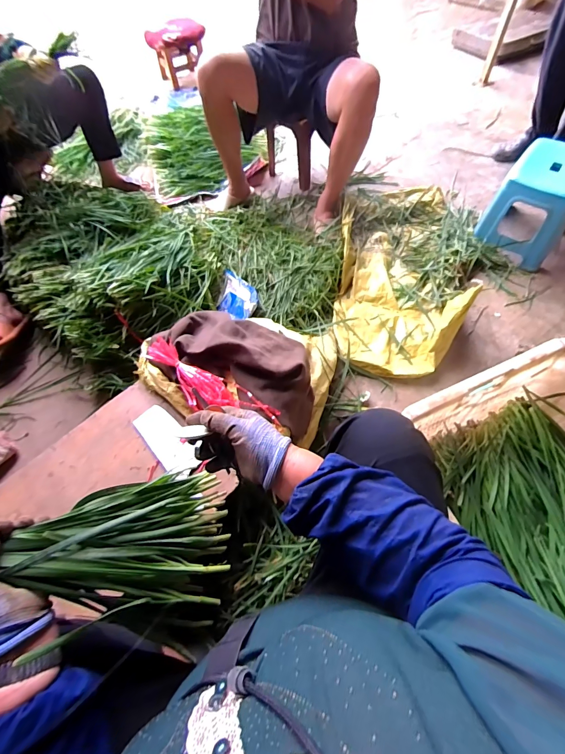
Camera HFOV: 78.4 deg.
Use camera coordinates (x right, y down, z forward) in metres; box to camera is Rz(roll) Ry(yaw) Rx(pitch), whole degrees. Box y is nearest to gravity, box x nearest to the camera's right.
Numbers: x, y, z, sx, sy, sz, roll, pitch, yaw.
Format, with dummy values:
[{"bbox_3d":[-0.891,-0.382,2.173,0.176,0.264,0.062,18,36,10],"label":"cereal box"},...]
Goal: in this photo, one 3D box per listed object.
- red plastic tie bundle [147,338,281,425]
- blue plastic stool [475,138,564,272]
[{"bbox_3d":[-0.163,0.021,0.738,0.326,0.047,0.092,31,66,6],"label":"red plastic tie bundle"},{"bbox_3d":[0.892,-0.604,1.226,0.256,0.263,0.349,34,68,20],"label":"blue plastic stool"}]

